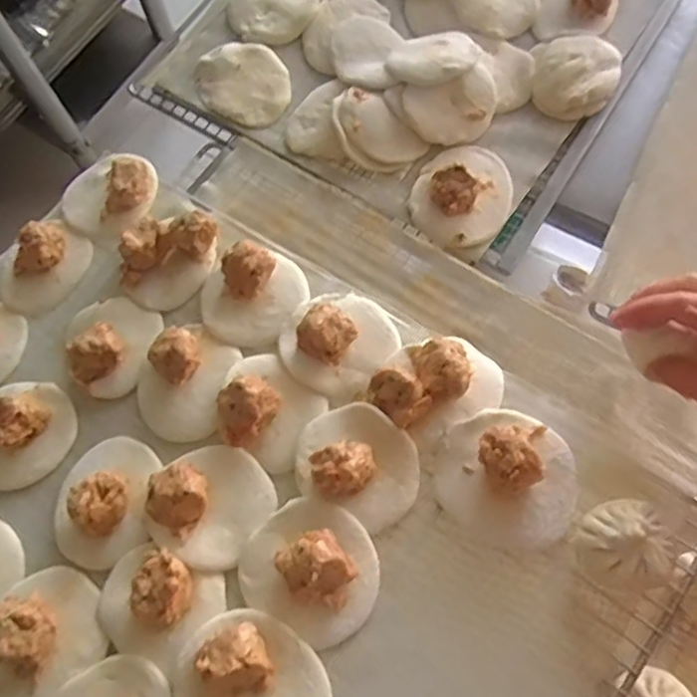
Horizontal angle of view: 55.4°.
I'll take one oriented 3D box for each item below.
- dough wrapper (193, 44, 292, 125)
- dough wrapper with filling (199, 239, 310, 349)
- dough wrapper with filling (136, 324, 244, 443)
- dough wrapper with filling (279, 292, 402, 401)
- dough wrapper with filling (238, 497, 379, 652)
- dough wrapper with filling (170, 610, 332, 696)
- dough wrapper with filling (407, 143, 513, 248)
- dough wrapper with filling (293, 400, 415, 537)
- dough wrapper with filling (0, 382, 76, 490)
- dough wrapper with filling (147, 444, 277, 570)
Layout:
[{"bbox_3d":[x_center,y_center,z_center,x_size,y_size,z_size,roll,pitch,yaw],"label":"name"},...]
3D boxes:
[{"bbox_3d":[-0.101,-0.260,0.646,0.084,0.006,0.096,-35,72,-11],"label":"dough wrapper"},{"bbox_3d":[-0.076,-0.044,0.525,0.084,0.032,0.079,-1,69,2],"label":"dough wrapper with filling"},{"bbox_3d":[-0.120,0.024,0.499,0.076,0.033,0.089,37,74,15],"label":"dough wrapper with filling"},{"bbox_3d":[-0.009,-0.011,0.495,0.081,0.033,0.083,-1,69,2],"label":"dough wrapper with filling"},{"bbox_3d":[-0.021,0.141,0.421,0.090,0.035,0.087,-1,69,2],"label":"dough wrapper with filling"},{"bbox_3d":[-0.059,0.206,0.393,0.099,0.032,0.081,28,72,12],"label":"dough wrapper with filling"},{"bbox_3d":[0.103,-0.145,0.593,0.085,0.025,0.105,19,71,9],"label":"dough wrapper with filling"},{"bbox_3d":[0.006,0.075,0.448,0.086,0.033,0.070,27,72,12],"label":"dough wrapper with filling"},{"bbox_3d":[-0.256,0.064,0.503,0.089,0.045,0.082,-1,69,2],"label":"dough wrapper with filling"},{"bbox_3d":[-0.095,0.104,0.451,0.074,0.027,0.080,-1,69,2],"label":"dough wrapper with filling"}]

